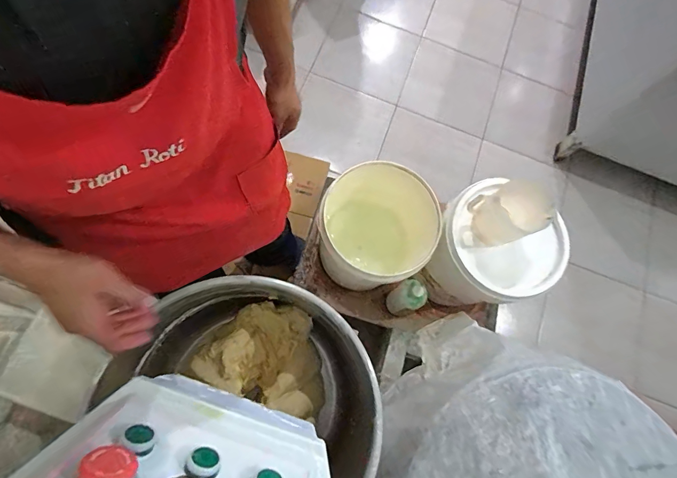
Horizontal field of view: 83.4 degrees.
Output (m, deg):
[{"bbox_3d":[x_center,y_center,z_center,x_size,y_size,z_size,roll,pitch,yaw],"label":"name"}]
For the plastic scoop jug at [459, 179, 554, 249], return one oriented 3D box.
[{"bbox_3d":[0.378,-0.049,0.892,0.175,0.143,0.125,-21,77,-6],"label":"plastic scoop jug"}]

